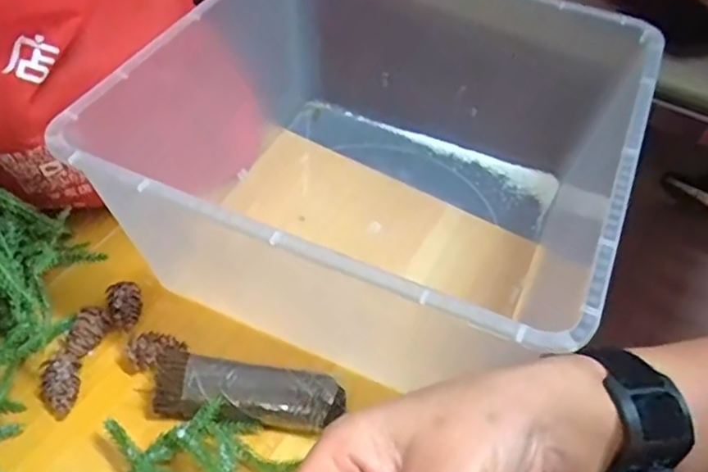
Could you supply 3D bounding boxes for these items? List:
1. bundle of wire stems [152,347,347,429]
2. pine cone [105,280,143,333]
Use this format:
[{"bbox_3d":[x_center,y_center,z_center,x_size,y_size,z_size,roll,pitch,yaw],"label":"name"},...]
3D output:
[{"bbox_3d":[-0.063,0.095,0.370,0.111,0.025,0.035,8,51,3],"label":"bundle of wire stems"},{"bbox_3d":[-0.152,0.047,0.408,0.021,0.015,0.030,-16,54,-16],"label":"pine cone"}]

